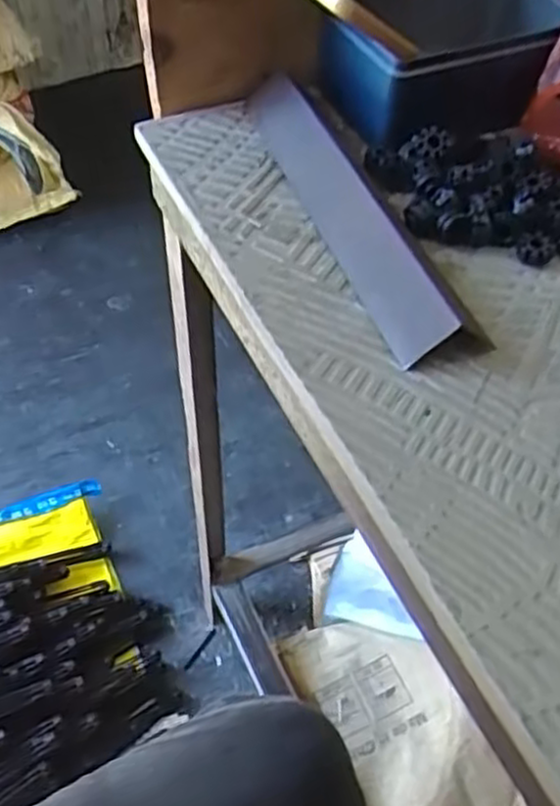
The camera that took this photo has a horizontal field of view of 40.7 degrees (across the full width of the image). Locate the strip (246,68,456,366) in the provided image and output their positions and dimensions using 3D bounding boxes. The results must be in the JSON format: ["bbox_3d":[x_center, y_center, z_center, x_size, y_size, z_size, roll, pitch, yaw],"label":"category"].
[{"bbox_3d":[0.031,-0.110,0.417,0.005,0.036,0.224,10,42,-40],"label":"strip"}]

